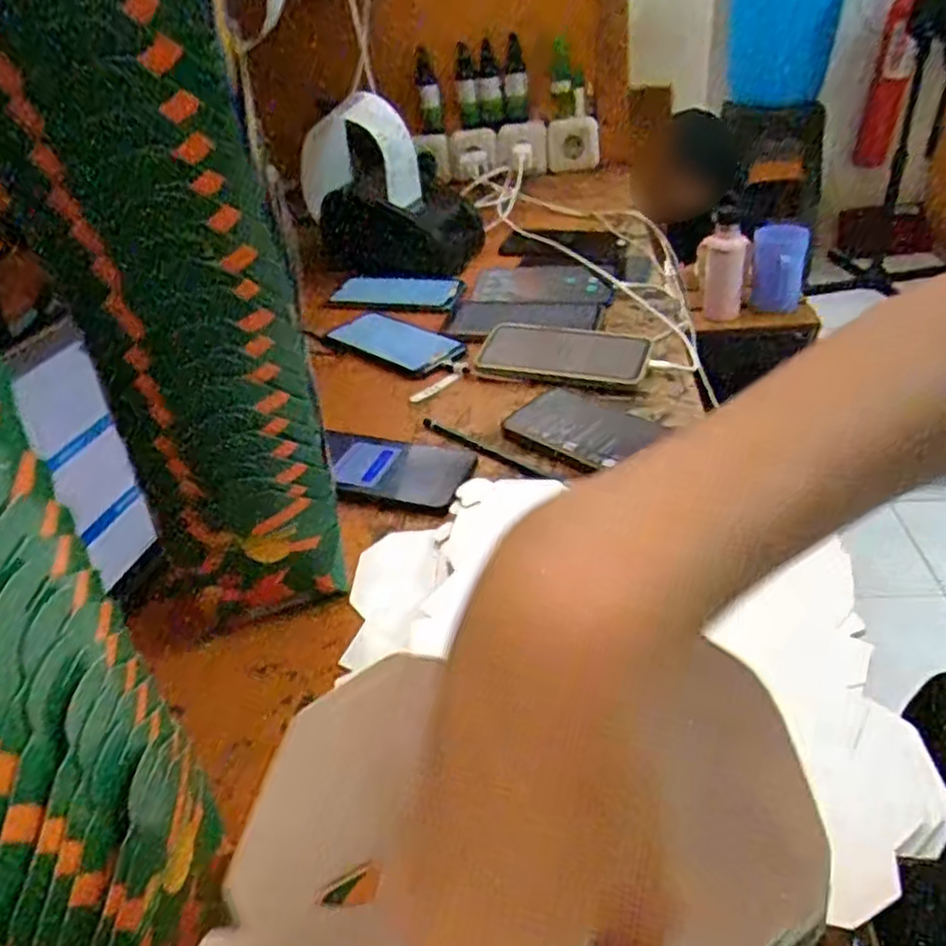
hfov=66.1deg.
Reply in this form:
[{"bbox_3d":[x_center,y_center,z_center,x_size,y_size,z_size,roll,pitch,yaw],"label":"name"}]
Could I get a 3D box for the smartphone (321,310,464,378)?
[{"bbox_3d":[-0.084,-0.141,0.770,0.154,0.011,0.071,26,47,36],"label":"smartphone"}]

